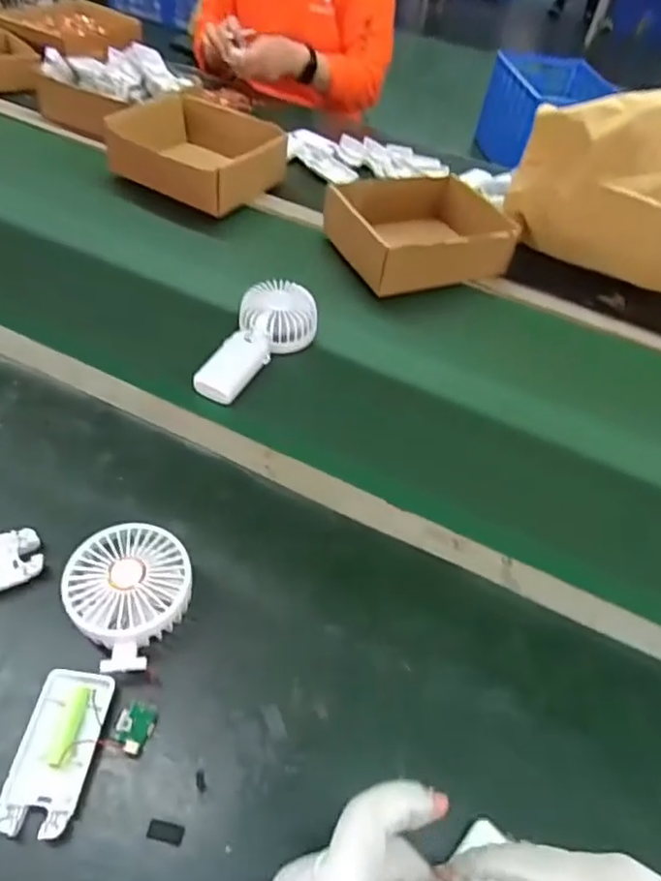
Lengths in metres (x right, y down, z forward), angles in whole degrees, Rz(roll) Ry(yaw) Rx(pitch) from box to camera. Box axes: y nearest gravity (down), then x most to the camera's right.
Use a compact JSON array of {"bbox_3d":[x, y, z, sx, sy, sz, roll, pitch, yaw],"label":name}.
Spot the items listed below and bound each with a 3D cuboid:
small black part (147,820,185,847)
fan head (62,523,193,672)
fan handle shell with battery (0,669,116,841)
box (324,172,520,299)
[{"bbox_3d":[-0.103,0.245,0.374,0.022,0.004,0.011,13,54,4],"label":"small black part"},{"bbox_3d":[-0.146,0.115,0.450,0.088,0.050,0.098,-32,61,-28],"label":"fan head"},{"bbox_3d":[-0.176,0.201,0.390,0.047,0.017,0.095,7,54,0],"label":"fan handle shell with battery"},{"bbox_3d":[0.118,-0.278,0.795,0.206,0.084,0.154,-13,52,-21],"label":"box"}]

